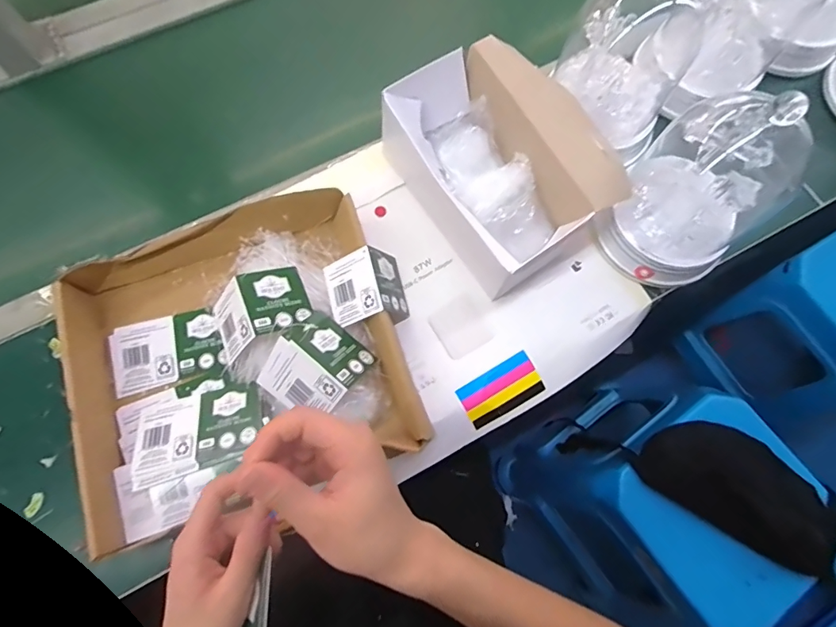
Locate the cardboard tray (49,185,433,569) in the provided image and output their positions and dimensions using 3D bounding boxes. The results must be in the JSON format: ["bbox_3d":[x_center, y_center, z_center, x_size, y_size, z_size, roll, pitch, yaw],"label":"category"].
[{"bbox_3d":[-0.189,0.039,0.461,0.322,0.066,0.299,-18,75,-6],"label":"cardboard tray"}]

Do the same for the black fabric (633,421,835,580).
[{"bbox_3d":[0.504,0.272,0.707,0.293,0.043,0.142,32,76,8],"label":"black fabric"}]

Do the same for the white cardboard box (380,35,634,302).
[{"bbox_3d":[0.096,-0.174,0.510,0.187,0.104,0.239,-34,77,-10],"label":"white cardboard box"}]

